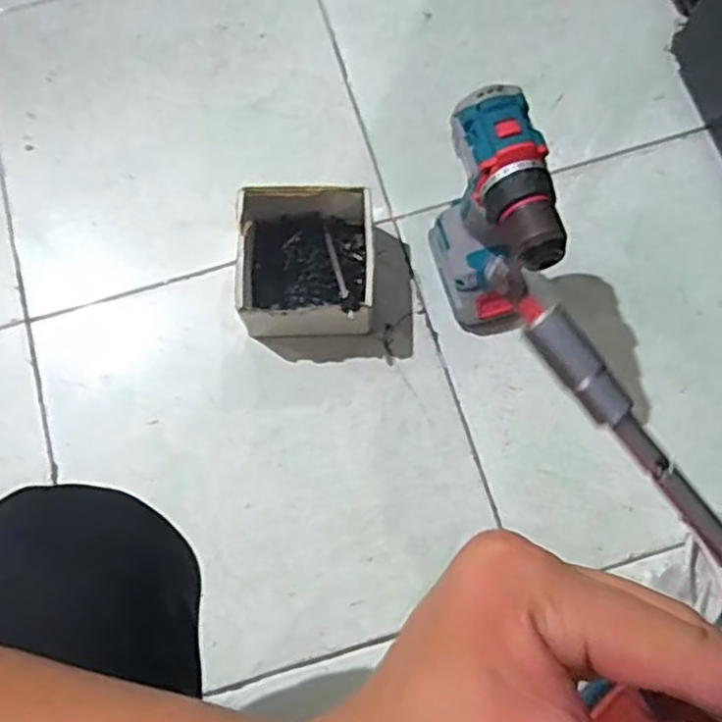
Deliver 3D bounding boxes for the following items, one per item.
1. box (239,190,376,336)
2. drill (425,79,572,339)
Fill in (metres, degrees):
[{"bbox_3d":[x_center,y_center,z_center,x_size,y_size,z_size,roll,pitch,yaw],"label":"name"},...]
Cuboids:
[{"bbox_3d":[-0.053,-0.092,0.701,0.128,0.073,0.142,0,75,1],"label":"box"},{"bbox_3d":[0.118,-0.111,0.617,0.071,0.231,0.140,-16,75,-3],"label":"drill"}]

